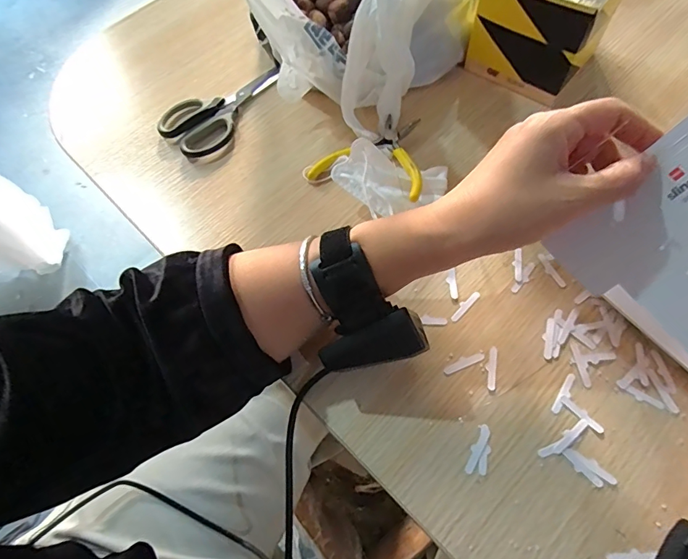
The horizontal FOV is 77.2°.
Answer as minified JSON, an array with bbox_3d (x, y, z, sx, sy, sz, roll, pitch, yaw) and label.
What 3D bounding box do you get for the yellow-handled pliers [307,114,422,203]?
[{"bbox_3d":[0.034,-0.120,0.399,0.106,0.026,0.101,-1,63,3],"label":"yellow-handled pliers"}]

